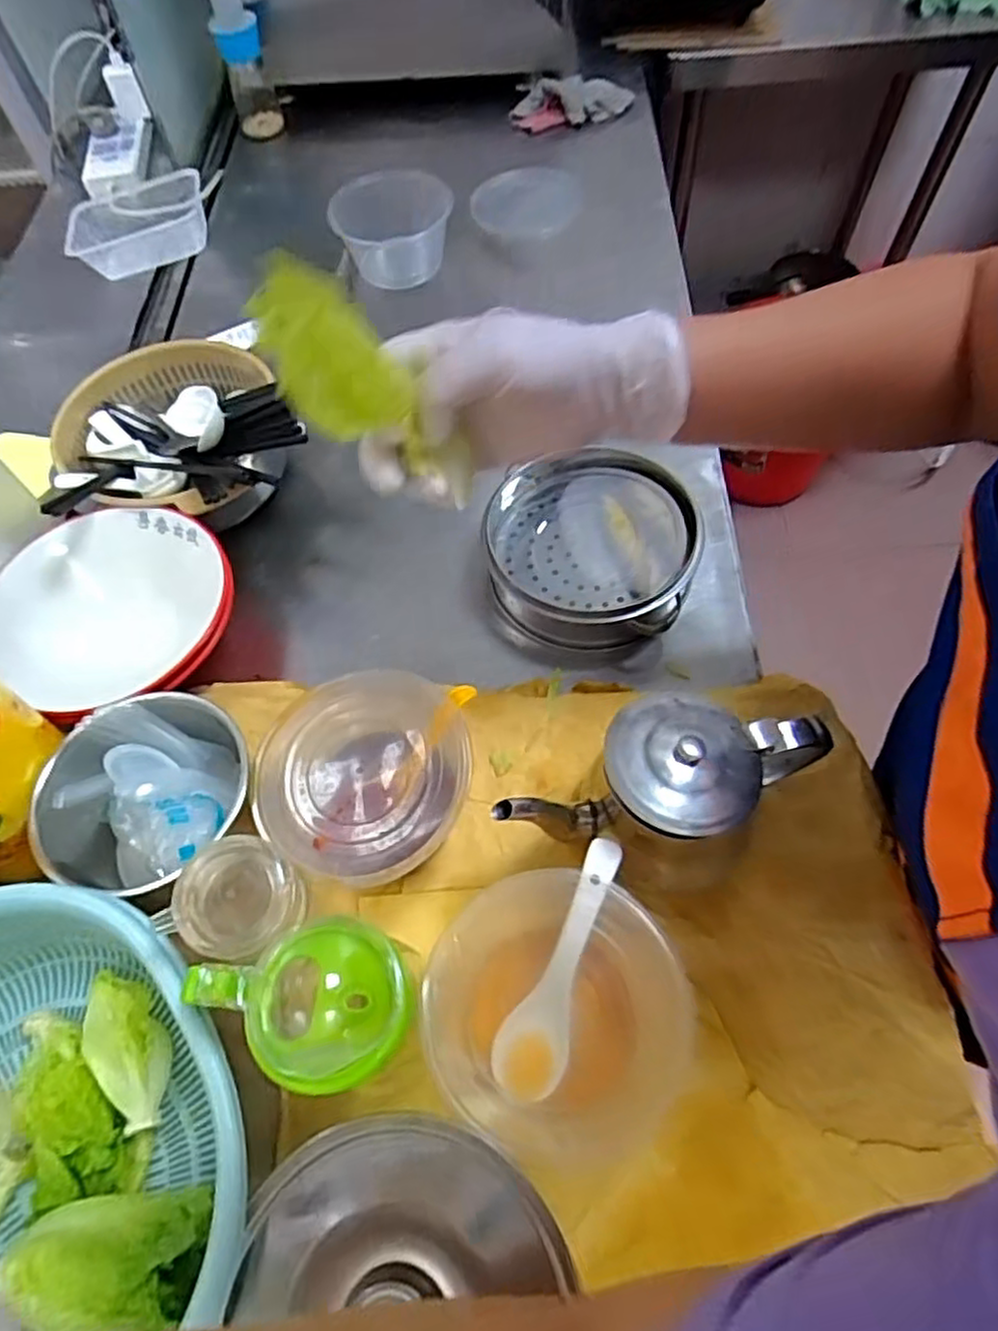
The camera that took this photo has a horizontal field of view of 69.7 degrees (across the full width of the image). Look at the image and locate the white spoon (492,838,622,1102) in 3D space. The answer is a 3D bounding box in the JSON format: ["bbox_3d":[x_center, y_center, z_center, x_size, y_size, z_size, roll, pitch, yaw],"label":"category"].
[{"bbox_3d":[0.037,0.184,0.431,0.043,0.029,0.164,21,104,14],"label":"white spoon"}]

